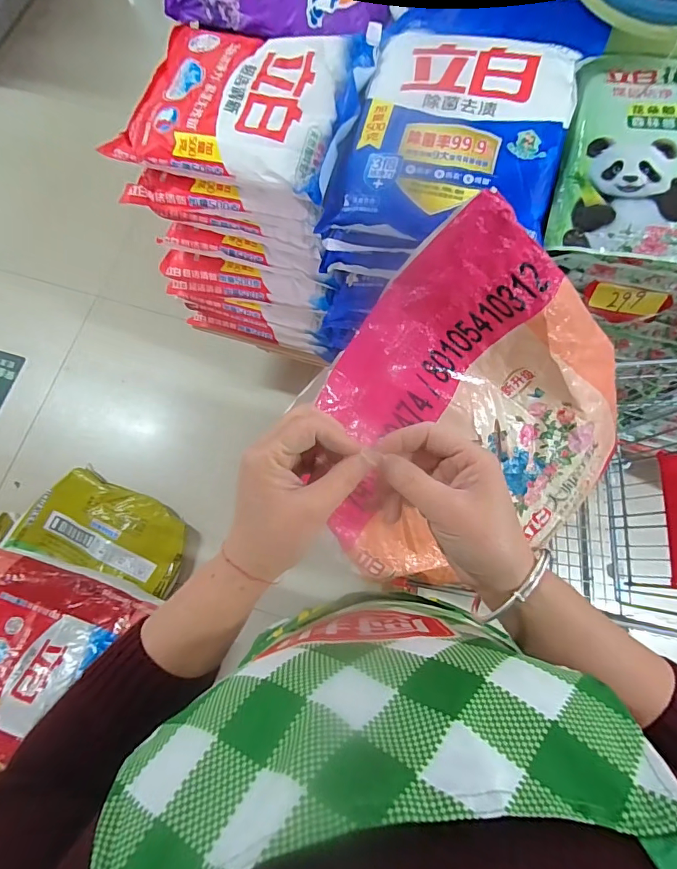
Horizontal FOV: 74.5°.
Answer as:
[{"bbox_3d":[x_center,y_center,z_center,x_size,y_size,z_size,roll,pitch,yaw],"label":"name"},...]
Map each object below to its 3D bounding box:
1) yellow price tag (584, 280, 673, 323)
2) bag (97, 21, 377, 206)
[{"bbox_3d":[0.497,-0.228,0.773,0.131,0.069,0.012,14,50,13],"label":"yellow price tag"},{"bbox_3d":[-0.162,-0.585,0.775,0.404,0.061,0.321,17,75,5],"label":"bag"}]

